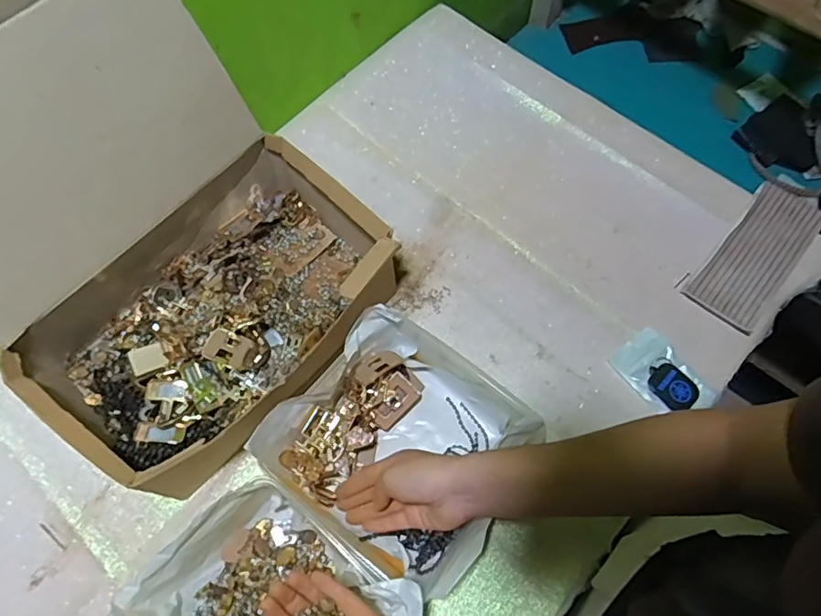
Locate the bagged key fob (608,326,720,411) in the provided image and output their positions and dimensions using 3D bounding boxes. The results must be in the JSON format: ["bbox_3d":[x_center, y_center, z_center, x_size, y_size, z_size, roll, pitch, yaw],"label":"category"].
[{"bbox_3d":[0.272,0.074,0.580,0.067,0.010,0.100,-36,72,-14],"label":"bagged key fob"}]

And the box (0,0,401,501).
[{"bbox_3d":[-0.215,-0.049,0.485,0.304,0.287,0.327,39,73,15],"label":"box"}]

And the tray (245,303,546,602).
[{"bbox_3d":[-0.004,0.126,0.517,0.208,0.081,0.208,36,72,14],"label":"tray"}]

